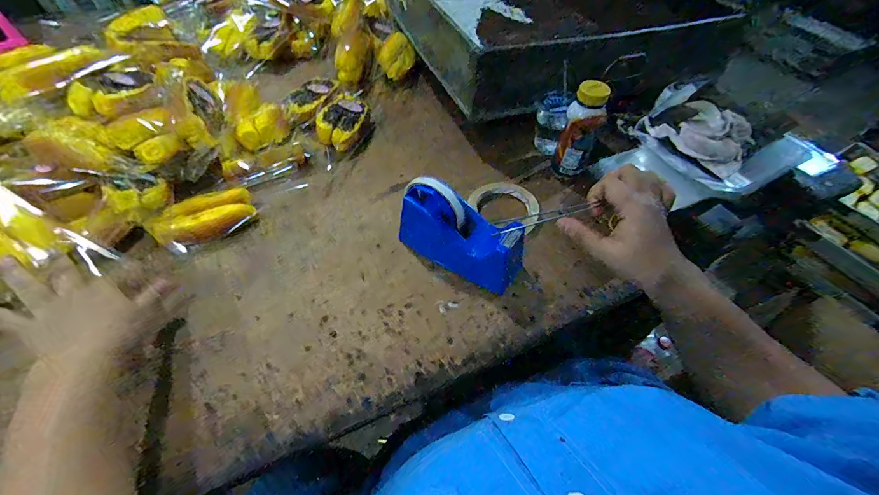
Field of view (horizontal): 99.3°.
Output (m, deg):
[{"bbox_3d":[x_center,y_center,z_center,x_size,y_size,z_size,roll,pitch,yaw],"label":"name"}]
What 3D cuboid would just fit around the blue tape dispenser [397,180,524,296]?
[{"bbox_3d":[0.021,-0.012,0.452,0.157,0.099,0.054,25,56,17],"label":"blue tape dispenser"}]

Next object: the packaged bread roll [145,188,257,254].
[{"bbox_3d":[-0.313,-0.039,0.502,0.121,0.041,0.053,-34,60,-23],"label":"packaged bread roll"}]

